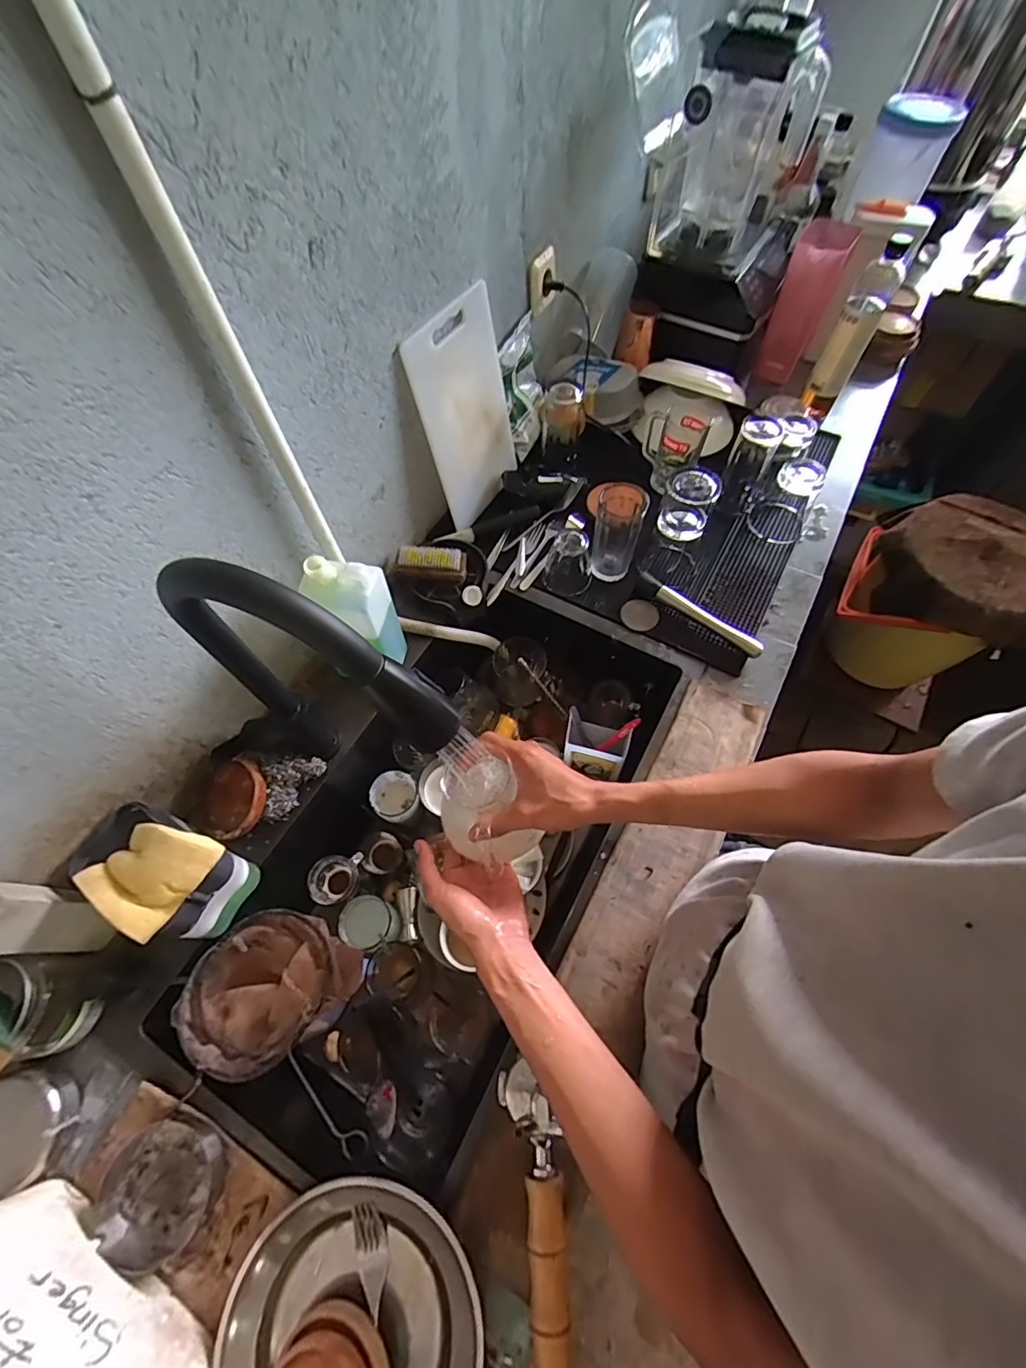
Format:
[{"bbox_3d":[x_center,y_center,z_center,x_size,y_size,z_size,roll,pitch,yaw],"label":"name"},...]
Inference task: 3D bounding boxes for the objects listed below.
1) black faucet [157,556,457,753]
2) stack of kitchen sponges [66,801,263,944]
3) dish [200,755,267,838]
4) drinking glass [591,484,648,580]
[{"bbox_3d":[-0.161,0.023,0.502,0.234,0.380,0.042,21,64,12],"label":"black faucet"},{"bbox_3d":[-0.378,0.205,0.564,0.148,0.138,0.095,22,64,12],"label":"stack of kitchen sponges"},{"bbox_3d":[-0.345,0.141,0.637,0.095,0.020,0.095,-7,71,20],"label":"dish"},{"bbox_3d":[0.160,-0.233,0.798,0.067,0.131,0.070,11,62,7],"label":"drinking glass"}]

